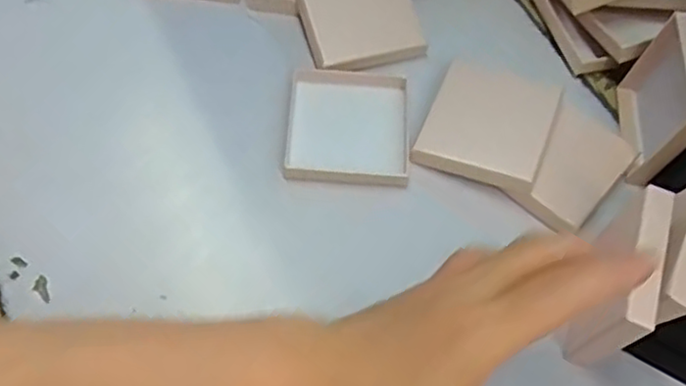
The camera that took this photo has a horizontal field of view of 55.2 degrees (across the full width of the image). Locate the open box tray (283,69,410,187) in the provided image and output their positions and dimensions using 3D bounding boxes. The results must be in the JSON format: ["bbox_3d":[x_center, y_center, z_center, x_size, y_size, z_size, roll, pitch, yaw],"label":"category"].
[{"bbox_3d":[0.004,-0.042,0.407,0.074,0.016,0.080,3,62,-3],"label":"open box tray"}]

